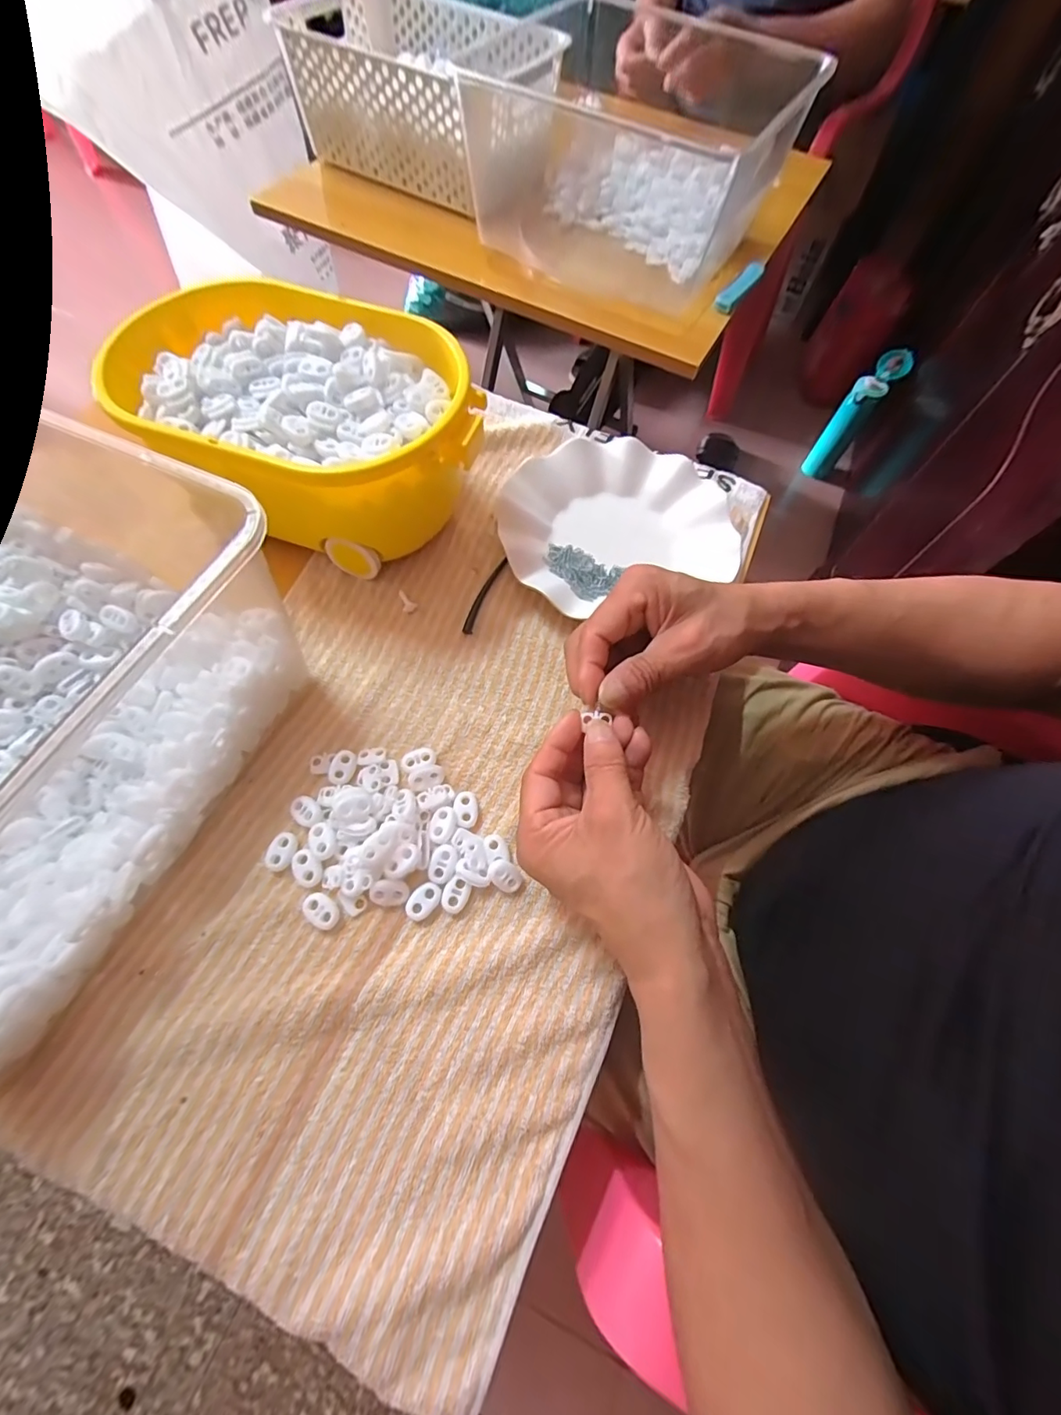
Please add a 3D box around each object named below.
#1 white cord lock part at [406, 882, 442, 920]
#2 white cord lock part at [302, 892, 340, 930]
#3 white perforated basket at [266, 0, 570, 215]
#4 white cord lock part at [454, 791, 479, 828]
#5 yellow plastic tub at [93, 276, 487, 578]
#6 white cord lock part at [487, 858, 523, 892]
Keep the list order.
[{"bbox_3d":[-0.062,0.112,0.283,0.015,0.004,0.021,39,70,13],"label":"white cord lock part"},{"bbox_3d":[-0.120,0.116,0.279,0.022,0.005,0.015,33,69,11],"label":"white cord lock part"},{"bbox_3d":[-0.129,-0.743,0.602,0.309,0.110,0.204,33,69,11],"label":"white perforated basket"},{"bbox_3d":[-0.040,0.064,0.307,0.014,0.006,0.023,-4,66,-5],"label":"white cord lock part"},{"bbox_3d":[-0.153,-0.195,0.360,0.239,0.104,0.162,20,67,6],"label":"yellow plastic tub"},{"bbox_3d":[-0.015,0.100,0.291,0.020,0.010,0.015,37,69,13],"label":"white cord lock part"}]

